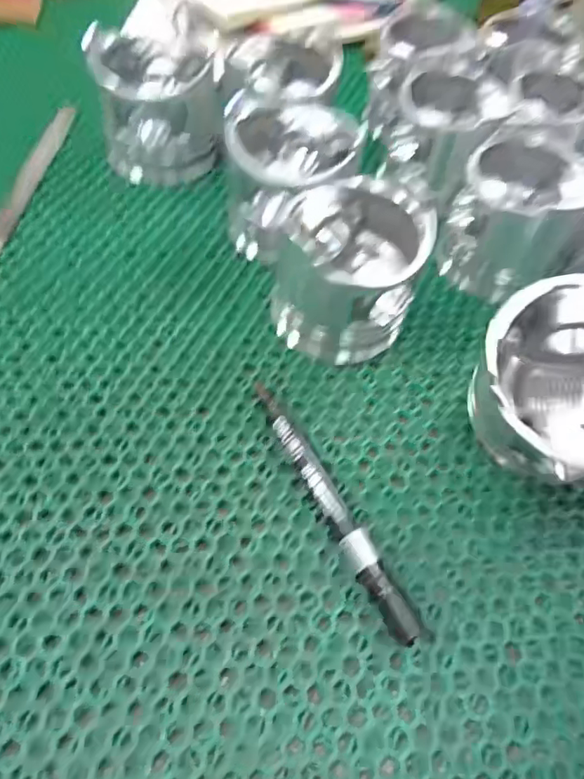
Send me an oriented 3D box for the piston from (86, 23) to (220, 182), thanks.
[{"bbox_3d":[-0.107,-0.232,0.439,0.092,0.088,0.092,-10,60,-10],"label":"piston"}]

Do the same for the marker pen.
[{"bbox_3d":[0.020,0.059,0.301,0.019,0.018,0.164,-23,63,-17],"label":"marker pen"}]

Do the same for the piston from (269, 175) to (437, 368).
[{"bbox_3d":[0.035,-0.077,0.348,0.090,0.084,0.092,4,58,-2],"label":"piston"}]

